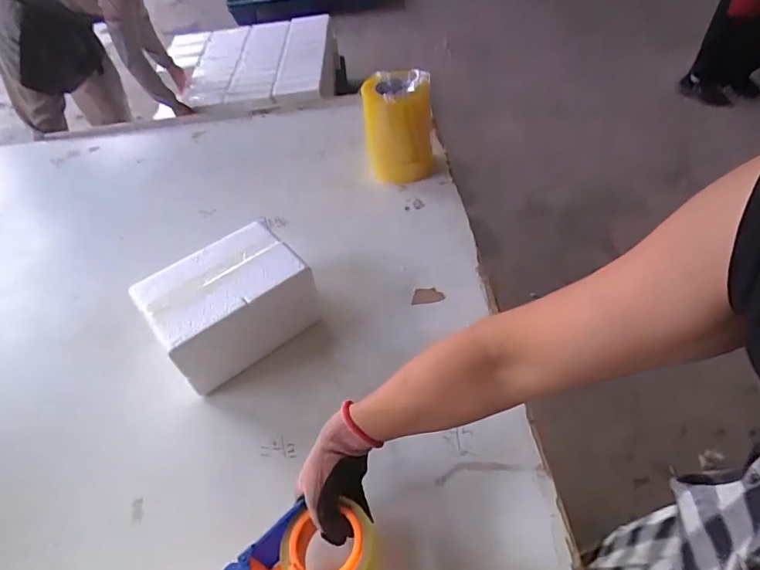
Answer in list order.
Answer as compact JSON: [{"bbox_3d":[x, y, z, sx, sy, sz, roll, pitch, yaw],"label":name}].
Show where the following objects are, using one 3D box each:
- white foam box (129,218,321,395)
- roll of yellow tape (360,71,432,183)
[{"bbox_3d":[-0.218,0.036,0.724,0.219,0.122,0.173,-31,52,-21],"label":"white foam box"},{"bbox_3d":[0.041,-0.320,1.015,0.129,0.214,0.129,-3,47,3],"label":"roll of yellow tape"}]

